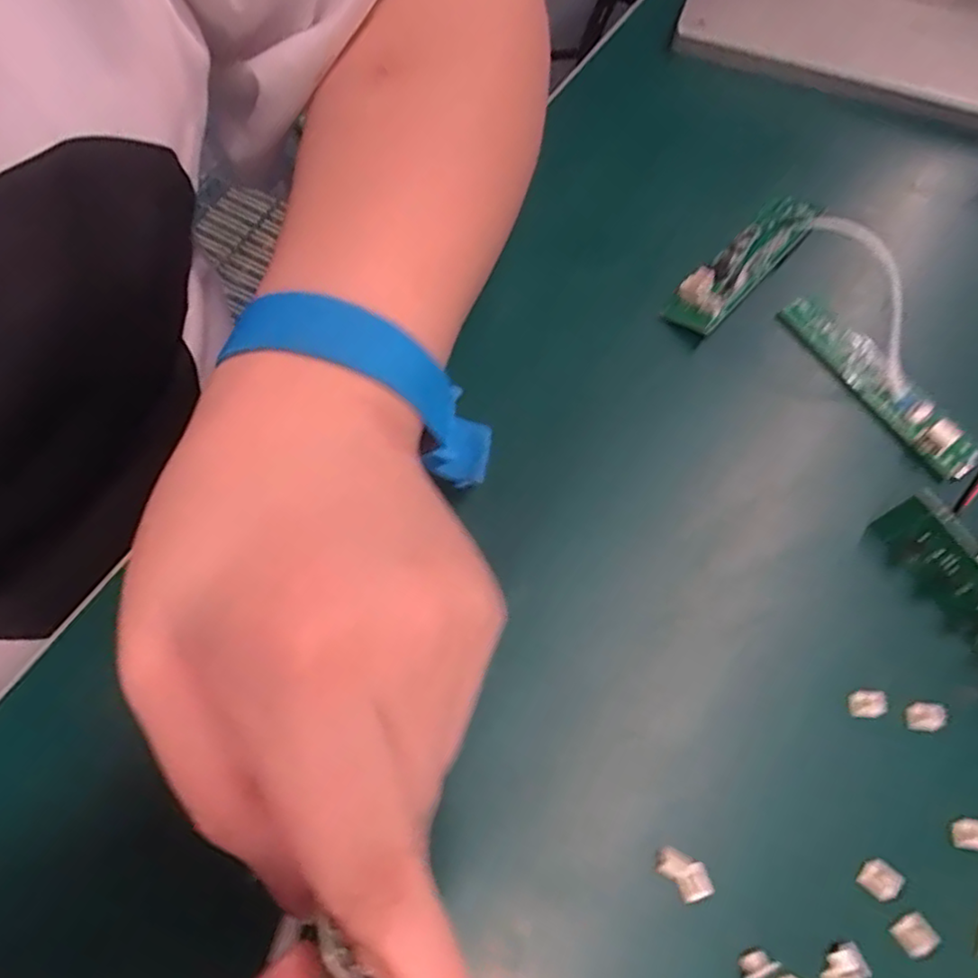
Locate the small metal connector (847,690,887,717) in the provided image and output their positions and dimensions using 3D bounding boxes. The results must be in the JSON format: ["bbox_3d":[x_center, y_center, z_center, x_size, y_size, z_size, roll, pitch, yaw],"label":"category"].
[{"bbox_3d":[0.114,0.065,0.195,0.011,0.006,0.007,-6,68,-6],"label":"small metal connector"}]

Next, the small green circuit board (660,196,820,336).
[{"bbox_3d":[0.101,-0.090,0.255,0.021,0.016,0.085,41,71,13],"label":"small green circuit board"}]

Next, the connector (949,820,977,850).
[{"bbox_3d":[0.136,0.097,0.182,0.011,0.004,0.007,3,67,-2],"label":"connector"}]

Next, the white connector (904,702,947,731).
[{"bbox_3d":[0.131,0.068,0.195,0.010,0.005,0.008,-1,67,-4],"label":"white connector"}]

